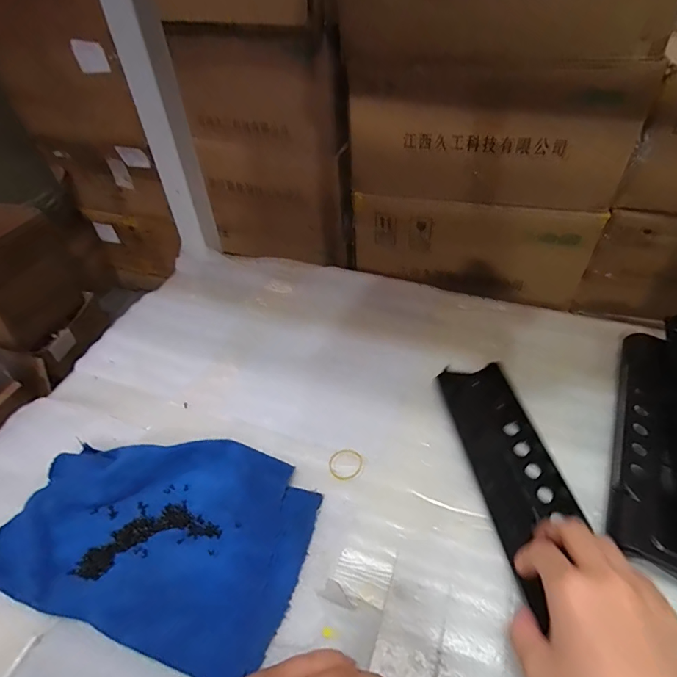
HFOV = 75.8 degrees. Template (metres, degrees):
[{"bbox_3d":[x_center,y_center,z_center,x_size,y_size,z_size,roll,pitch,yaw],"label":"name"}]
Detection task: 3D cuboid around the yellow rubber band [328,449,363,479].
[{"bbox_3d":[0.007,0.115,0.398,0.029,0.004,0.032,32,57,30],"label":"yellow rubber band"}]

